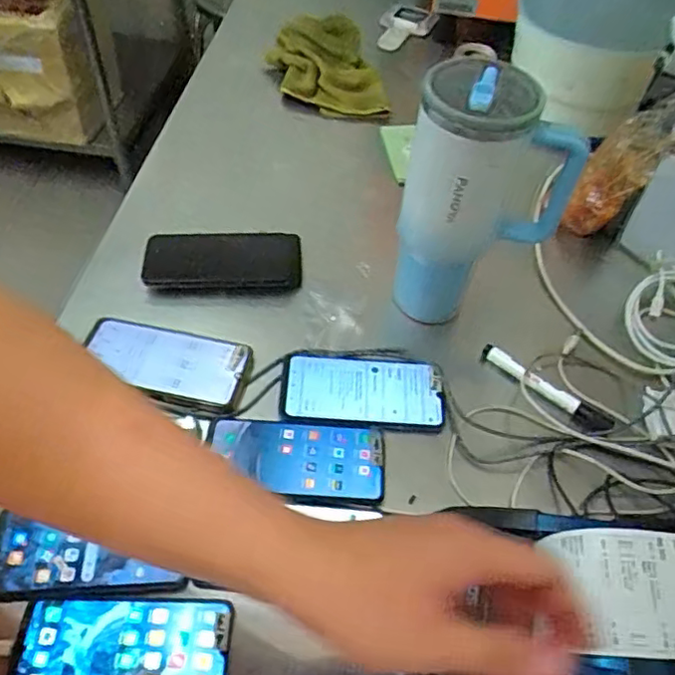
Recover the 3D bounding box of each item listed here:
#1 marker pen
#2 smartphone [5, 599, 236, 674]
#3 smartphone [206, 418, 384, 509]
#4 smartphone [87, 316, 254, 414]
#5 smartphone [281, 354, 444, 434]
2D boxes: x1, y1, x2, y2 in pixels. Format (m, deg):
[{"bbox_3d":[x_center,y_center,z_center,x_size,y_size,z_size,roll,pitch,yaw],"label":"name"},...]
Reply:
[{"bbox_3d":[0.209,0.049,0.623,0.142,0.014,0.017,35,59,23],"label":"marker pen"},{"bbox_3d":[-0.165,0.241,0.472,0.164,0.012,0.073,1,52,-1],"label":"smartphone"},{"bbox_3d":[-0.038,0.114,0.567,0.159,0.012,0.073,5,52,2],"label":"smartphone"},{"bbox_3d":[-0.173,0.023,0.623,0.166,0.013,0.073,14,53,8],"label":"smartphone"},{"bbox_3d":[0.025,0.056,0.613,0.159,0.015,0.079,4,52,2],"label":"smartphone"}]

